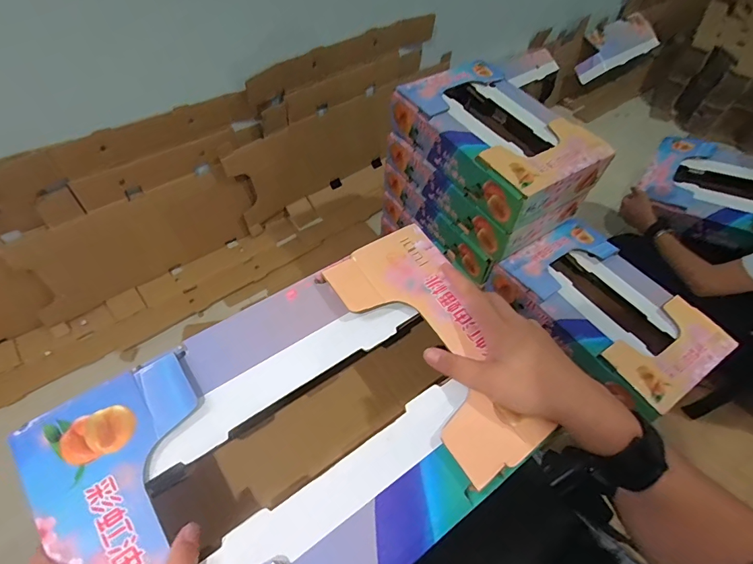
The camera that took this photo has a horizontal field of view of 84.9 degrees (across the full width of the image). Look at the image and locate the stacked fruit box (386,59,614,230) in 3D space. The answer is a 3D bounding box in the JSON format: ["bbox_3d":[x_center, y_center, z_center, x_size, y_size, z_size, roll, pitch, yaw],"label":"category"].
[{"bbox_3d":[0.257,-0.312,0.895,0.268,0.115,0.395,-29,59,-22],"label":"stacked fruit box"}]

